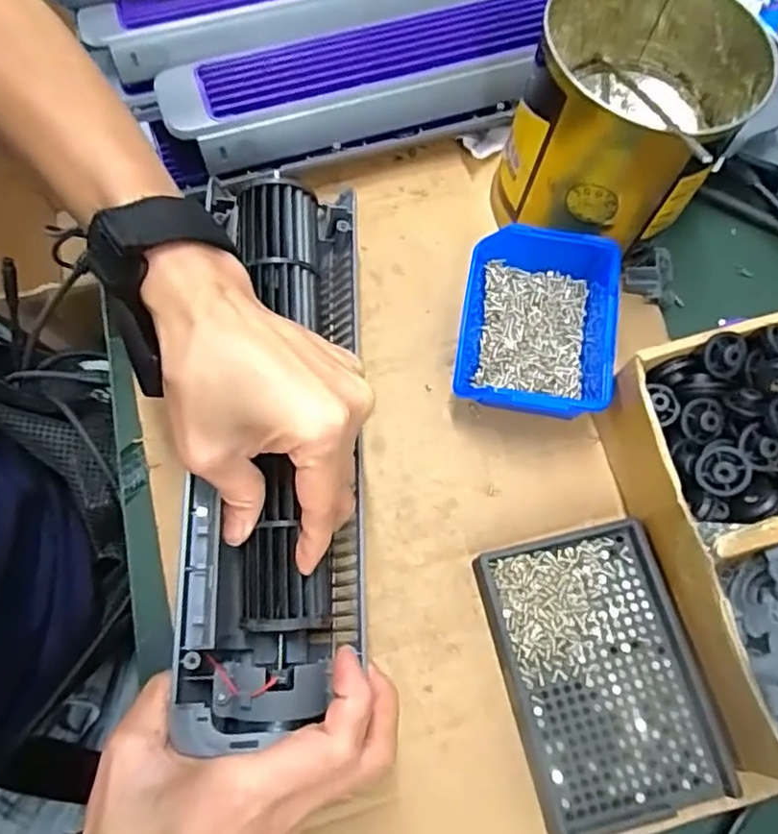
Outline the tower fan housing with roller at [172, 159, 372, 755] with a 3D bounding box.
[{"bbox_3d":[-0.052,0.007,0.328,0.084,0.068,0.284,4,72,2],"label":"tower fan housing with roller"}]

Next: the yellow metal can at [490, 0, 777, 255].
[{"bbox_3d":[0.136,-0.172,0.392,0.125,0.113,0.130,20,71,7],"label":"yellow metal can"}]

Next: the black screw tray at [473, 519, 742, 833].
[{"bbox_3d":[0.107,0.129,0.330,0.093,0.020,0.134,-13,70,-4],"label":"black screw tray"}]

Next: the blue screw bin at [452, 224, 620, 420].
[{"bbox_3d":[0.090,-0.051,0.381,0.092,0.046,0.109,9,70,4],"label":"blue screw bin"}]

